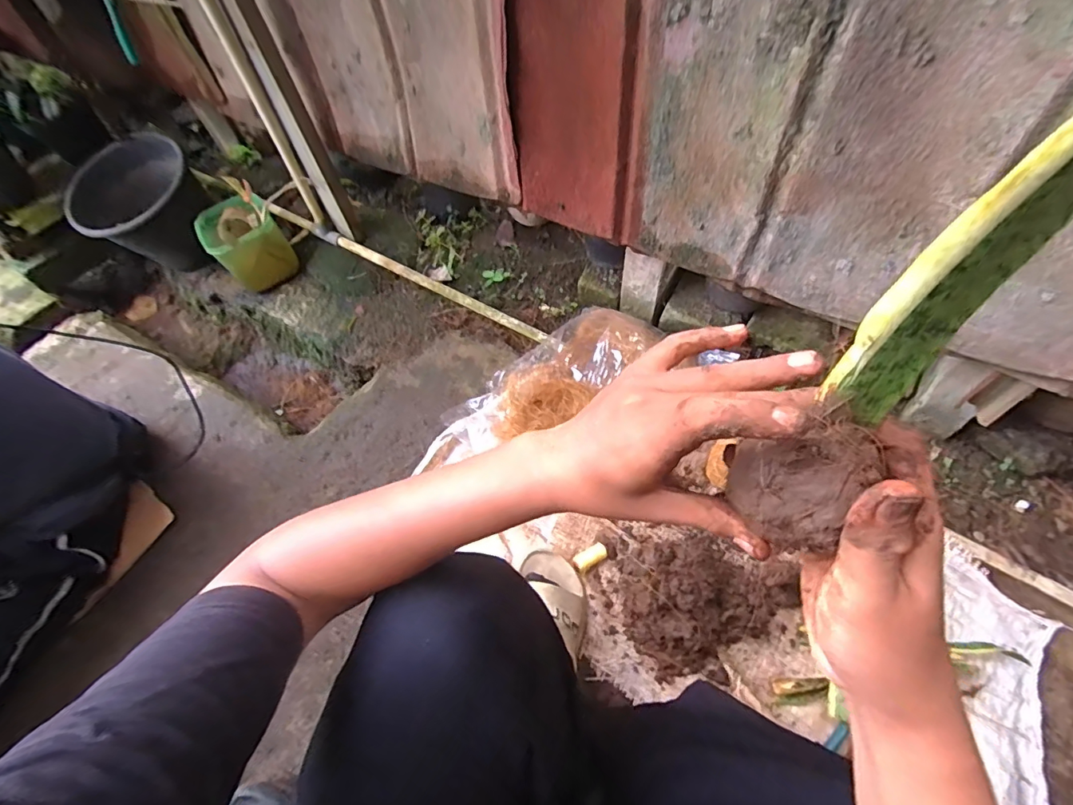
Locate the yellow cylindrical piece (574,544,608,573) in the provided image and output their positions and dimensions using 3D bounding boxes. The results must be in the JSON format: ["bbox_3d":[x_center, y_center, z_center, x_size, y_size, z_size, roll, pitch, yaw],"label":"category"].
[{"bbox_3d":[0.086,0.246,0.761,0.055,0.020,0.027,-28,59,-11],"label":"yellow cylindrical piece"}]

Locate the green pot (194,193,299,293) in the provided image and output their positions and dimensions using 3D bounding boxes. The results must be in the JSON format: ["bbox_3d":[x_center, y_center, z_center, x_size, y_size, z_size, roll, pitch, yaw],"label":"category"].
[{"bbox_3d":[-0.673,-0.374,1.104,0.145,0.146,0.154,34,68,24],"label":"green pot"}]

